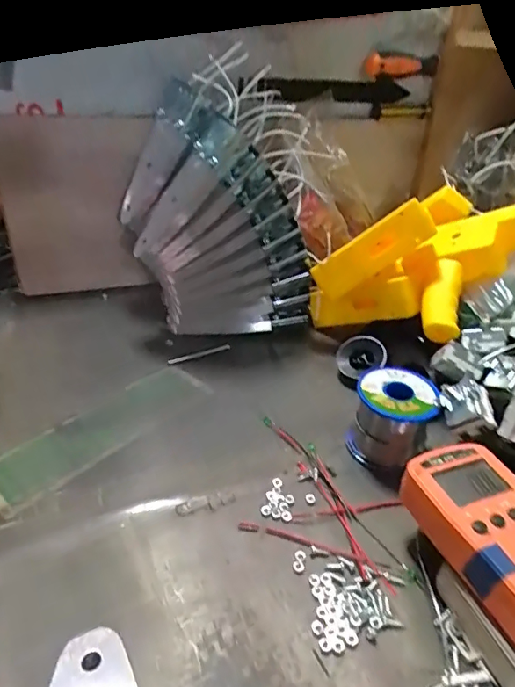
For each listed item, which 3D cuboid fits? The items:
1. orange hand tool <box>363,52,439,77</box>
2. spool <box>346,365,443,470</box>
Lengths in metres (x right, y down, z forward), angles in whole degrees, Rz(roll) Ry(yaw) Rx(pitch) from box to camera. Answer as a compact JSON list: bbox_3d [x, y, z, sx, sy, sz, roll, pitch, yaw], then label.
[{"bbox_3d":[0.177,-0.341,0.599,0.101,0.024,0.016,-12,37,-21],"label":"orange hand tool"},{"bbox_3d":[0.114,0.062,0.412,0.062,0.062,0.058,14,36,16],"label":"spool"}]

